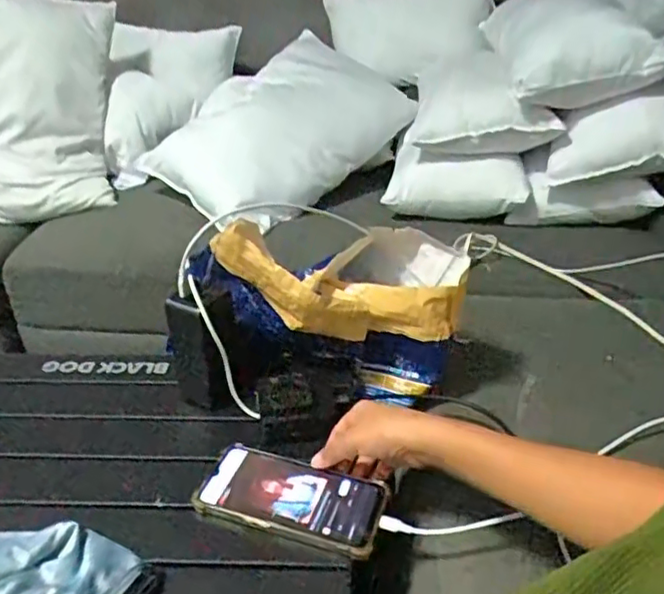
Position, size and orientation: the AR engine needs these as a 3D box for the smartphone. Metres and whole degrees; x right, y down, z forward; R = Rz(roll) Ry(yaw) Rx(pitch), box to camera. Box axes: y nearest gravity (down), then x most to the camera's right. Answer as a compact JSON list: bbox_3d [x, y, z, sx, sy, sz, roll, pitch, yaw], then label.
[{"bbox_3d":[-0.037,0.181,0.574,0.166,0.013,0.078,11,32,18],"label":"smartphone"}]

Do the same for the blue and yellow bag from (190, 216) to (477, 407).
[{"bbox_3d":[0.007,0.010,0.718,0.272,0.182,0.130,5,31,9],"label":"blue and yellow bag"}]

